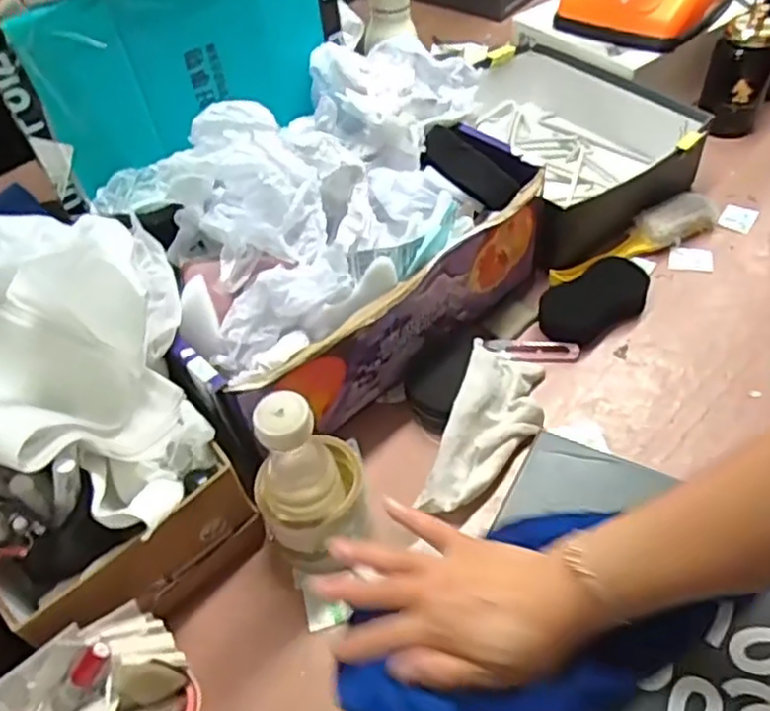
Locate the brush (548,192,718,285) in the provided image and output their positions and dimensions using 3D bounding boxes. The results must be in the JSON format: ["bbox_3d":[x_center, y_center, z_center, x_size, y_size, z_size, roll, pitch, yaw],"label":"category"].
[{"bbox_3d":[0.286,-0.133,0.805,0.233,0.034,0.046,-23,51,-13],"label":"brush"}]

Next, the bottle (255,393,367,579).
[{"bbox_3d":[-0.059,0.093,0.550,0.084,0.181,0.080,-16,50,-7],"label":"bottle"}]

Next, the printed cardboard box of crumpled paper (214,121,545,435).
[{"bbox_3d":[-0.016,-0.073,0.695,0.371,0.161,0.155,-36,55,-23],"label":"printed cardboard box of crumpled paper"}]

